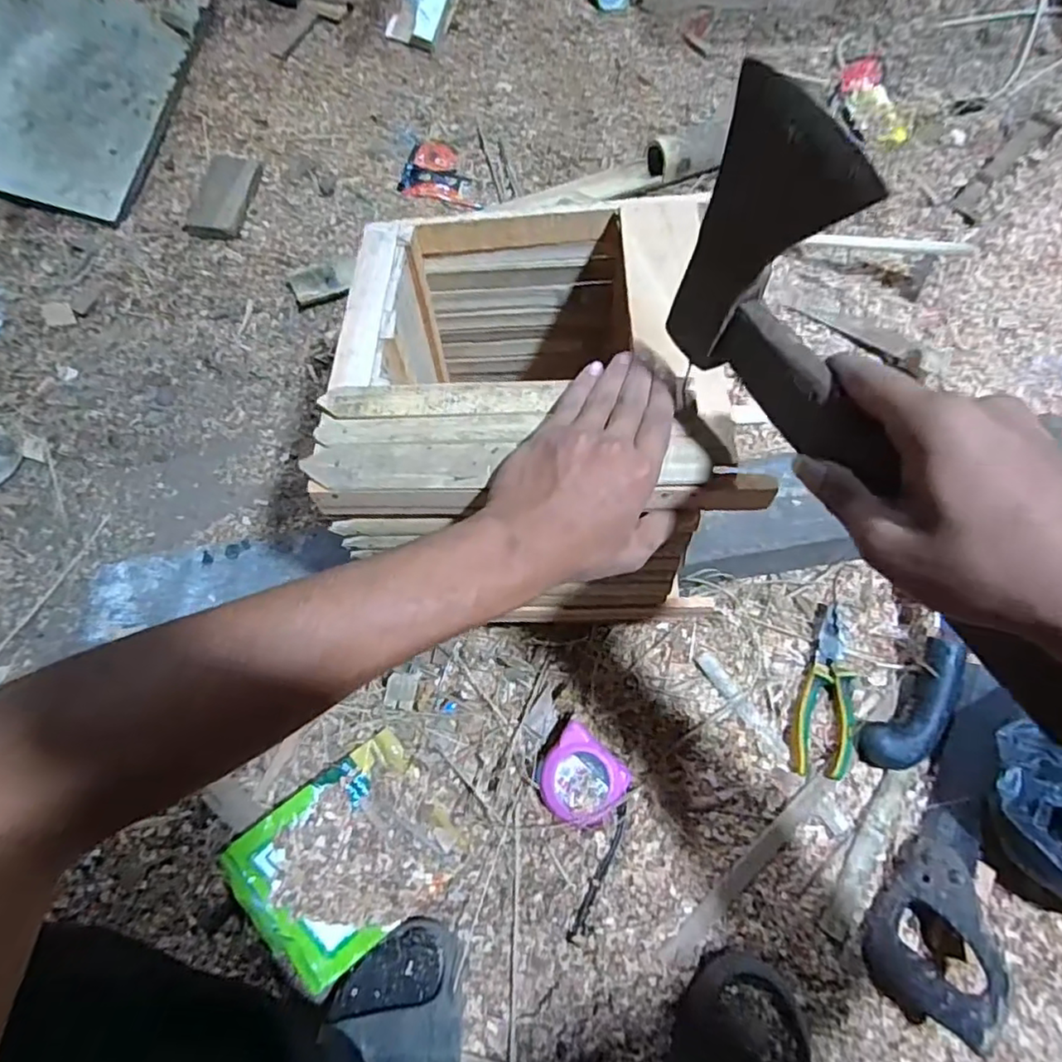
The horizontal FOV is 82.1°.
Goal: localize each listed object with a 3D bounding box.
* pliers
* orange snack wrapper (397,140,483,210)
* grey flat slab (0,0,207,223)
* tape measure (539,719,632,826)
[{"bbox_3d":[0.298,0.158,0.609,0.055,0.024,0.168,17,68,6],"label":"pliers"},{"bbox_3d":[-0.137,-0.566,0.960,0.124,0.011,0.143,6,67,1],"label":"orange snack wrapper"},{"bbox_3d":[-0.722,-0.672,0.889,0.378,0.021,0.398,14,79,-1],"label":"grey flat slab"},{"bbox_3d":[0.048,0.236,0.574,0.078,0.029,0.071,38,72,14],"label":"tape measure"}]

